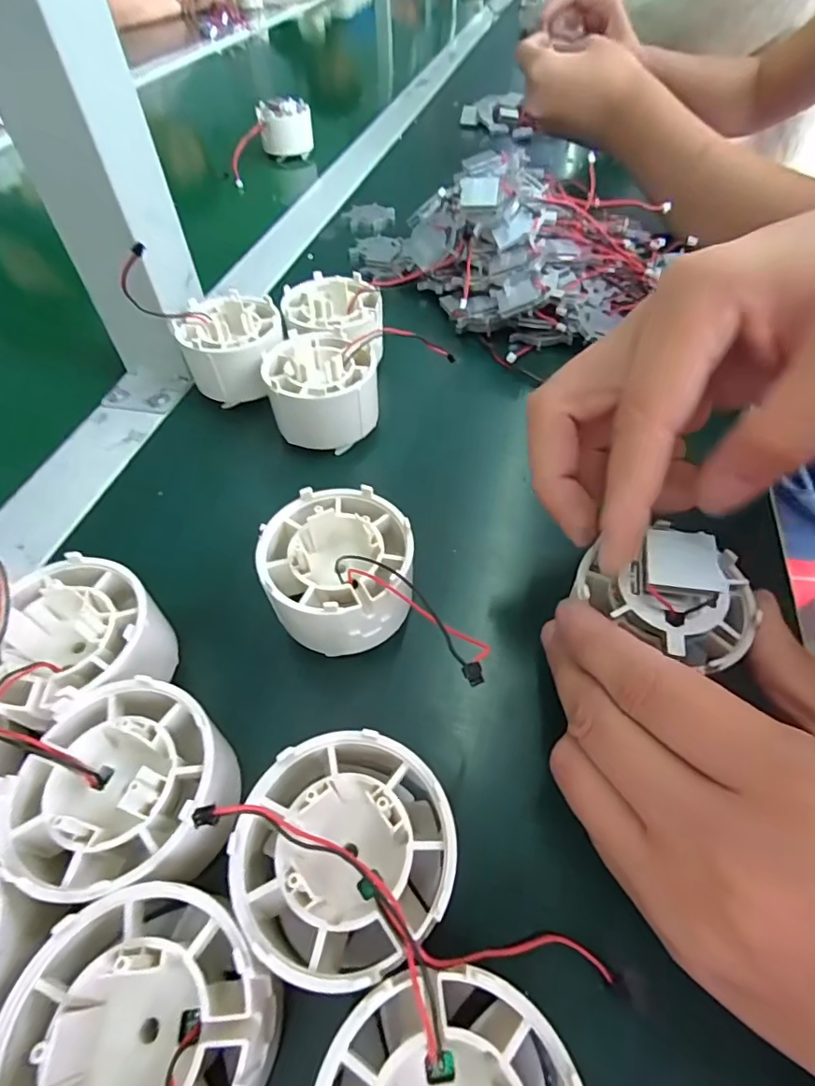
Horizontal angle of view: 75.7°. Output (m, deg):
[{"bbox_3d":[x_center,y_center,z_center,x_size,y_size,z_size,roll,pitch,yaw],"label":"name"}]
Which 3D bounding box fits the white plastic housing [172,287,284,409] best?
[{"bbox_3d":[-0.090,-0.101,0.273,0.050,0.032,0.054,-12,53,-8],"label":"white plastic housing"}]

